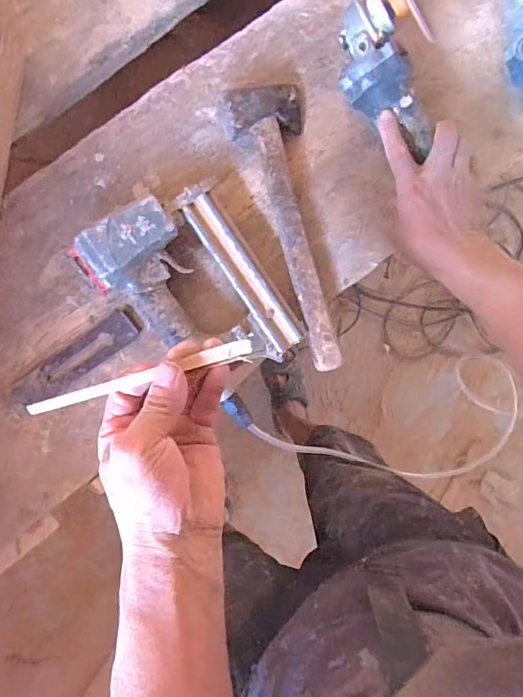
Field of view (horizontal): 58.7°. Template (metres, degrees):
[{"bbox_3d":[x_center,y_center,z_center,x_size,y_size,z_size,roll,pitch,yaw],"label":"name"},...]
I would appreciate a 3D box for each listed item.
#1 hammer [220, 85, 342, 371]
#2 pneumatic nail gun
[{"bbox_3d":[0.027,-0.126,0.519,0.088,0.046,0.313,-10,94,-5],"label":"hammer"},{"bbox_3d":[-0.075,-0.055,0.507,0.155,0.063,0.224,-36,96,-3],"label":"pneumatic nail gun"}]

